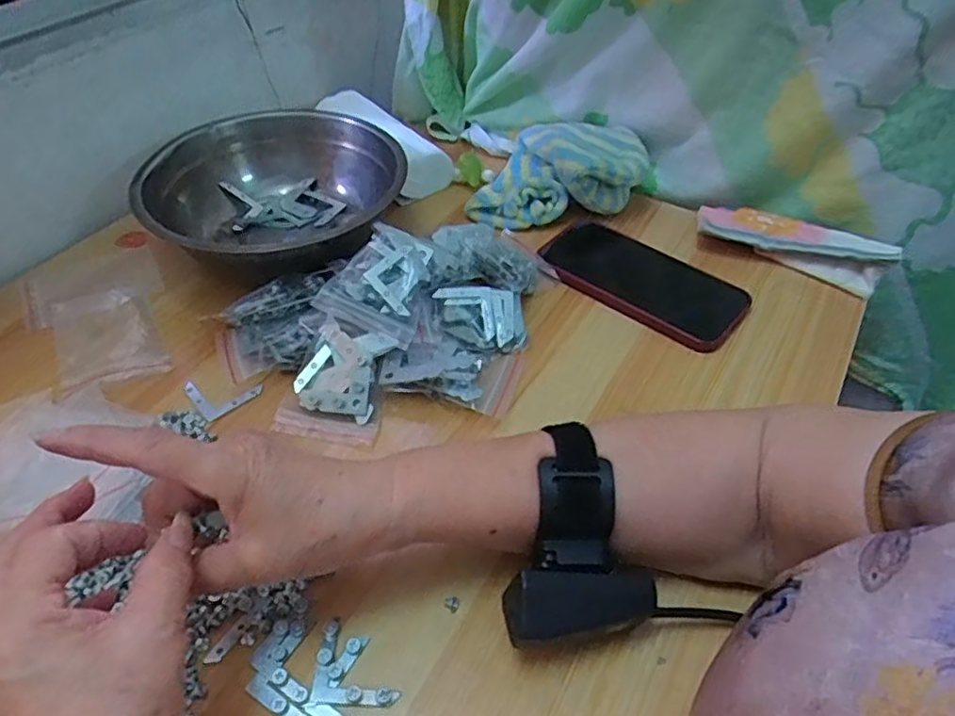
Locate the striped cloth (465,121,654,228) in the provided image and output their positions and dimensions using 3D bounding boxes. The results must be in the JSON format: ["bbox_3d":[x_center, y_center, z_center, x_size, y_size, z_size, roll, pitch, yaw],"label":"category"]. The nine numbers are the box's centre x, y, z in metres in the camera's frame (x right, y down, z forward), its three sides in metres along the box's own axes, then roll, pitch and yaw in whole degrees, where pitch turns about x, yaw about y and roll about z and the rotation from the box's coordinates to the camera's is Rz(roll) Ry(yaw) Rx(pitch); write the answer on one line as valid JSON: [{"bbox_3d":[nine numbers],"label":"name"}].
[{"bbox_3d":[0.077,-0.169,0.574,0.132,0.047,0.128,20,49,18],"label":"striped cloth"}]

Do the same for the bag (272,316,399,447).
[{"bbox_3d":[-0.093,0.016,0.432,0.061,0.014,0.078,12,74,10],"label":"bag"}]

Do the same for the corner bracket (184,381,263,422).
[{"bbox_3d":[-0.175,0.021,0.445,0.041,0.005,0.038,-33,54,-28],"label":"corner bracket"}]

